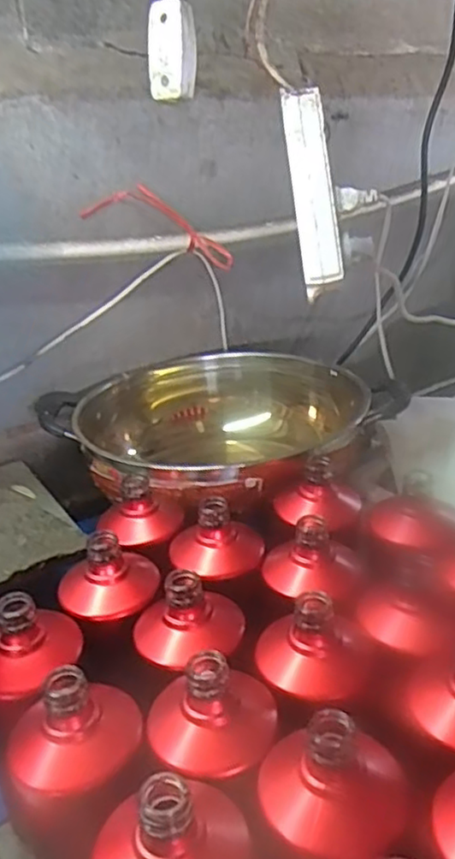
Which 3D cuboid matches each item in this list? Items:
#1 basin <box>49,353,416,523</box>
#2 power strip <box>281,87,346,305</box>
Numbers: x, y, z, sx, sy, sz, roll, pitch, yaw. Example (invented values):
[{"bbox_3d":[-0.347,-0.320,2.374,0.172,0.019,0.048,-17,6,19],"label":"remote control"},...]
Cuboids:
[{"bbox_3d":[-0.022,0.012,0.795,0.400,0.106,0.347,-2,28,-3],"label":"basin"},{"bbox_3d":[0.074,-0.206,0.576,0.034,0.174,0.019,-8,1,-13],"label":"power strip"}]

